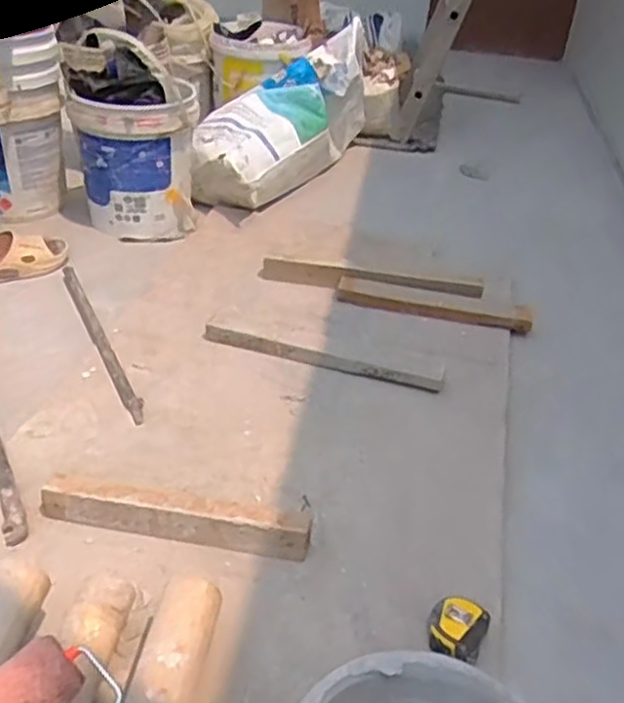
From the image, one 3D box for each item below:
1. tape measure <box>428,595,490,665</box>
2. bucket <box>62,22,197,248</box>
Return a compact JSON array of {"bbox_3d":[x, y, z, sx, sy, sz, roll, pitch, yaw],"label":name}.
[{"bbox_3d":[0.184,0.353,0.919,0.070,0.033,0.074,21,39,19],"label":"tape measure"},{"bbox_3d":[-0.434,-0.530,1.770,0.292,0.395,0.307,-6,37,-15],"label":"bucket"}]

